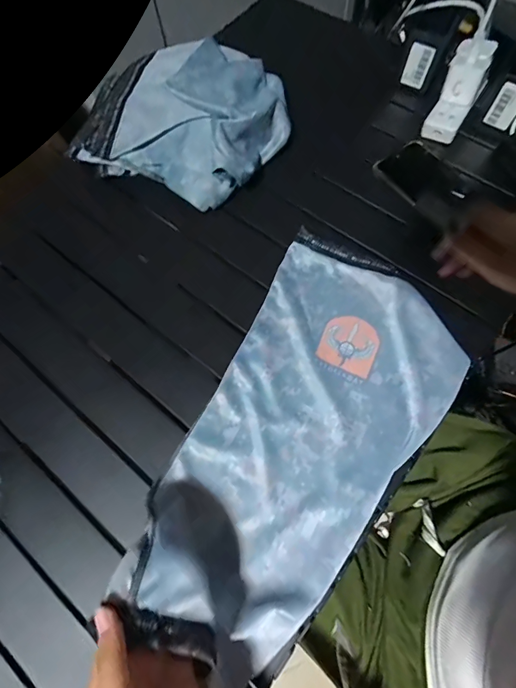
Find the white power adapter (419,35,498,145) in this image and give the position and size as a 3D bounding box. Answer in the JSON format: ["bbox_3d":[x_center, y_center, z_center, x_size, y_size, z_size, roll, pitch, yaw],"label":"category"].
[{"bbox_3d":[0.255,-0.320,0.455,0.047,0.026,0.117,26,111,11],"label":"white power adapter"}]

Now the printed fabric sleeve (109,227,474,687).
[{"bbox_3d":[0.050,0.072,0.325,0.206,0.077,0.394,26,72,11],"label":"printed fabric sleeve"}]

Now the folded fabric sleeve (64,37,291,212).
[{"bbox_3d":[-0.085,-0.302,0.472,0.240,0.071,0.231,0,69,1],"label":"folded fabric sleeve"}]

